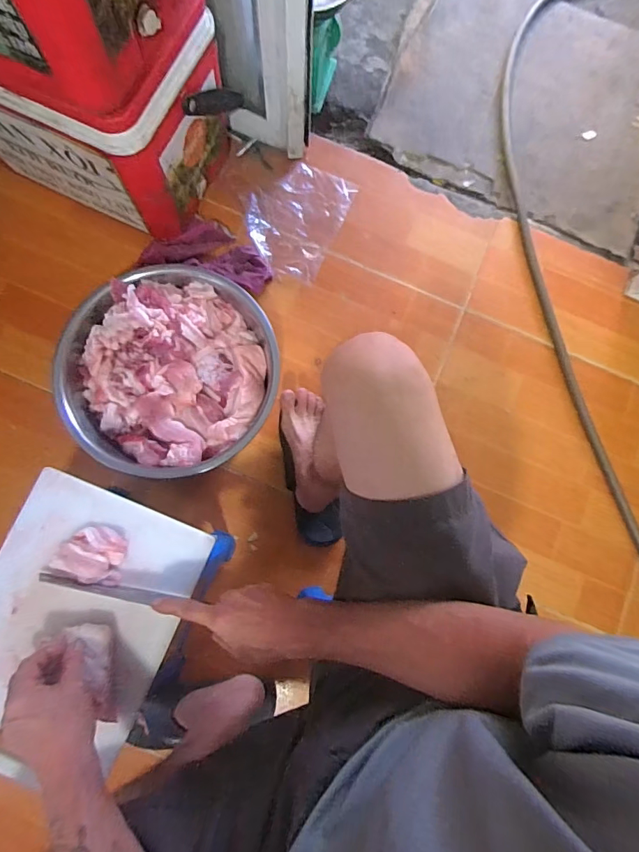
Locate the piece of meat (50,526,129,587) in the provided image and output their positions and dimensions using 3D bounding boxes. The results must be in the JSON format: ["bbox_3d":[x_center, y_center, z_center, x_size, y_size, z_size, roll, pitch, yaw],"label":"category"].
[{"bbox_3d":[-0.282,0.159,0.560,0.081,0.025,0.064,17,81,0],"label":"piece of meat"}]

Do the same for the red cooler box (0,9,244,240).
[{"bbox_3d":[-0.377,-0.563,0.793,0.359,0.297,0.301,22,81,0],"label":"red cooler box"}]

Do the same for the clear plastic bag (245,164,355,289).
[{"bbox_3d":[-0.056,-0.442,0.946,0.193,0.015,0.249,25,81,1],"label":"clear plastic bag"}]

